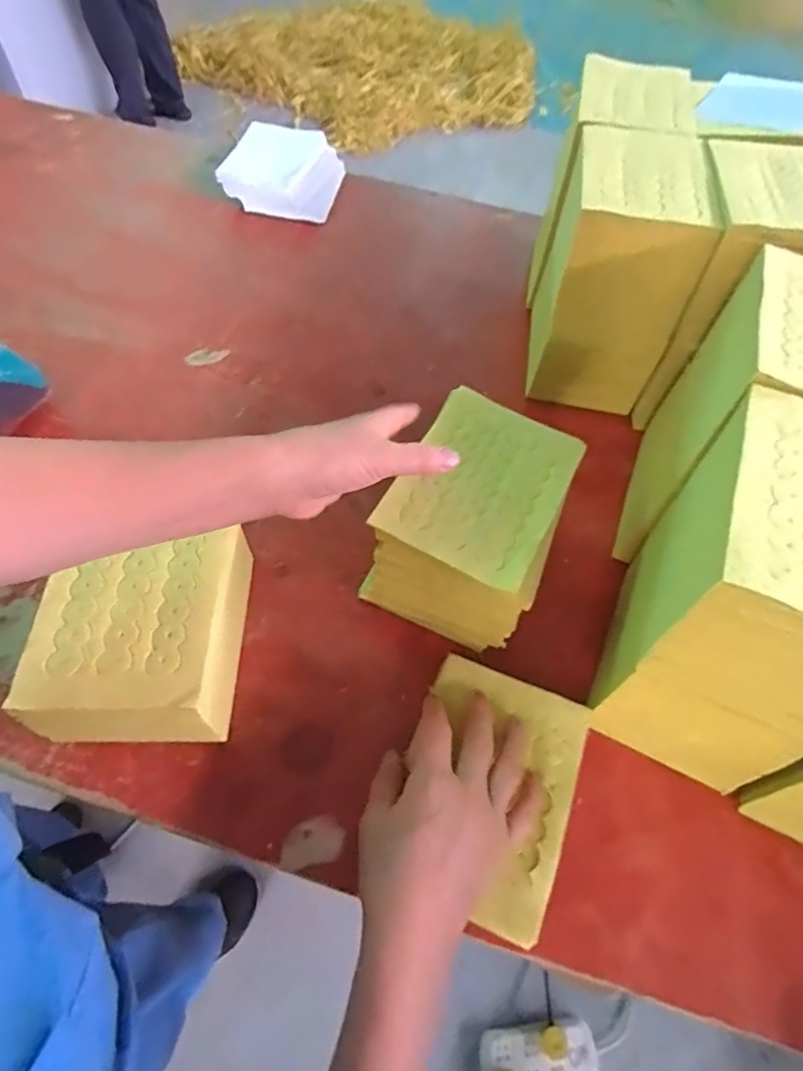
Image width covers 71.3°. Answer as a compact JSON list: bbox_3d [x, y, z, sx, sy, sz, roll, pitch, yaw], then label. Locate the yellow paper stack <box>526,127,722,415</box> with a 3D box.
[{"bbox_3d":[0.218,-0.264,0.589,0.117,0.213,0.147,11,59,3],"label":"yellow paper stack"}]

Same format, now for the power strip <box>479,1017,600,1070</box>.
[{"bbox_3d":[0.247,0.949,1.012,0.205,0.029,0.104,-3,60,-6],"label":"power strip"}]

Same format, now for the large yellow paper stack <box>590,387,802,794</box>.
[{"bbox_3d":[0.237,0.049,0.396,0.116,0.222,0.177,22,60,10],"label":"large yellow paper stack"}]

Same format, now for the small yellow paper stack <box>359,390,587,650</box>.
[{"bbox_3d":[0.059,-0.017,0.468,0.129,0.089,0.176,21,61,9],"label":"small yellow paper stack"}]

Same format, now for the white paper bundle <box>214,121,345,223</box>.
[{"bbox_3d":[-0.176,-0.535,0.826,0.165,0.064,0.147,5,59,-1],"label":"white paper bundle"}]

